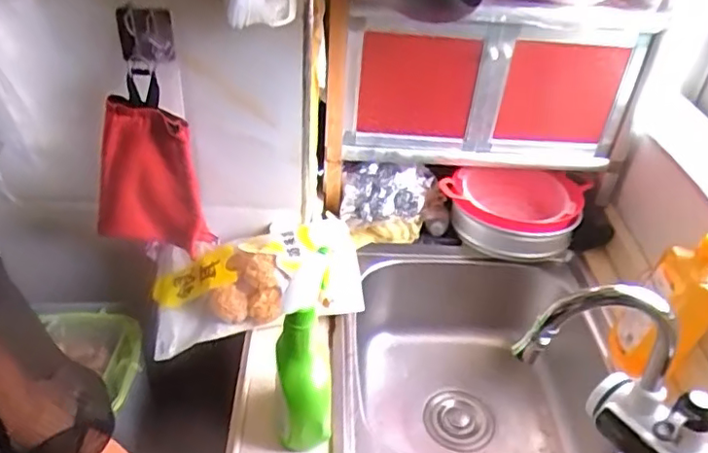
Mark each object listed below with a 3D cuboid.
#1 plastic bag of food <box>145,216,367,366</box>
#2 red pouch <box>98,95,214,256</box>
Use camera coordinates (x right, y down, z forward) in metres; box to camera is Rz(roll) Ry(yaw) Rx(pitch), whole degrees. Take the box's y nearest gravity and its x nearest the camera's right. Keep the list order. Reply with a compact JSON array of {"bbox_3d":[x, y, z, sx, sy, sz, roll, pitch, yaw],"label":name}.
[{"bbox_3d":[-0.141,0.068,0.879,0.290,0.087,0.183,-7,39,-15],"label":"plastic bag of food"},{"bbox_3d":[-0.271,-0.066,0.837,0.151,0.207,0.030,14,29,-10],"label":"red pouch"}]

